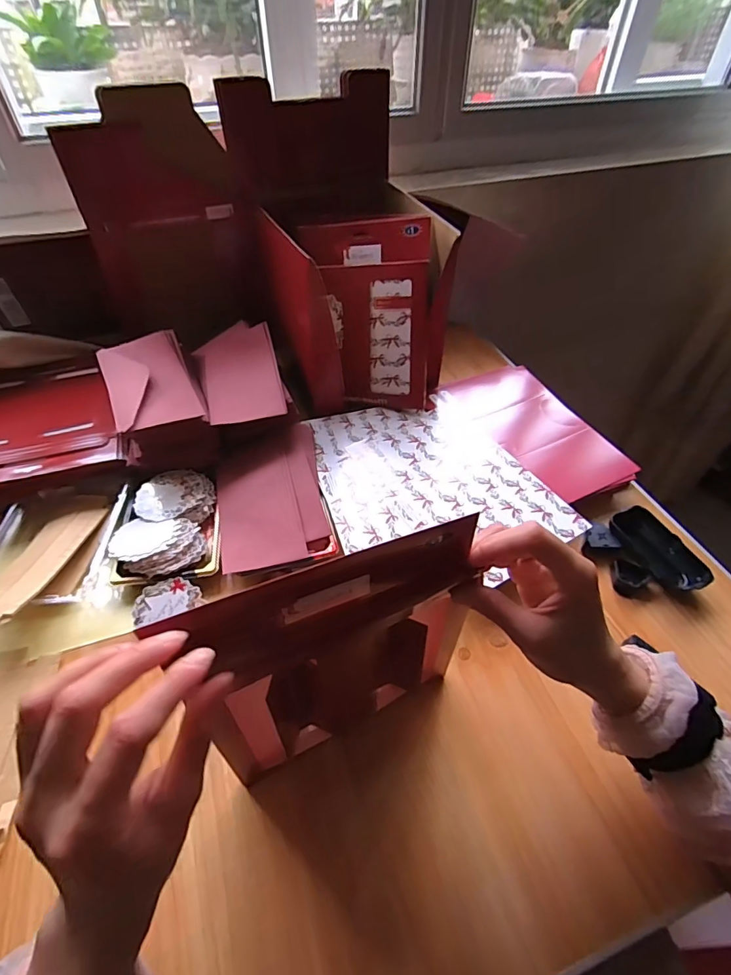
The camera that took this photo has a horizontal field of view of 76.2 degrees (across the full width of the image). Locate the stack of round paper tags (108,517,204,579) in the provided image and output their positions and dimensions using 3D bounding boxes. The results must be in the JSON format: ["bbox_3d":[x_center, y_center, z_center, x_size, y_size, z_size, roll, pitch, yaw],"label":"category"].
[{"bbox_3d":[-0.229,0.062,0.511,0.095,0.024,0.071,-2,48,-2],"label":"stack of round paper tags"}]

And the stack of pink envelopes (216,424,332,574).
[{"bbox_3d":[-0.114,0.008,0.553,0.122,0.035,0.173,-10,49,-8],"label":"stack of pink envelopes"}]

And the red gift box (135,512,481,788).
[{"bbox_3d":[-0.015,0.123,0.331,0.190,0.216,0.039,-22,51,-18],"label":"red gift box"}]

